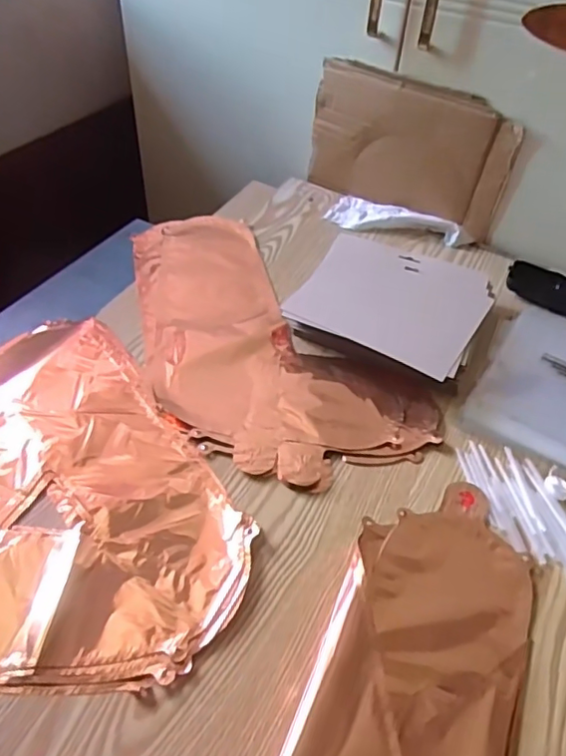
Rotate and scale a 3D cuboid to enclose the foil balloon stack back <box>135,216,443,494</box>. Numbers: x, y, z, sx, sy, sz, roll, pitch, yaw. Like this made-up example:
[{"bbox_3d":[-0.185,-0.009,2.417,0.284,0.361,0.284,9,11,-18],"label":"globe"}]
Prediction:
[{"bbox_3d":[-0.051,-0.052,0.647,0.221,0.008,0.450,-25,53,-25],"label":"foil balloon stack back"}]

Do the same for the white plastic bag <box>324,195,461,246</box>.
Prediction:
[{"bbox_3d":[0.153,-0.219,0.800,0.176,0.026,0.066,21,49,15],"label":"white plastic bag"}]

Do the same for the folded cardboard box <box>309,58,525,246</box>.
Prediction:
[{"bbox_3d":[0.164,-0.305,0.770,0.268,0.163,0.037,29,51,21],"label":"folded cardboard box"}]

